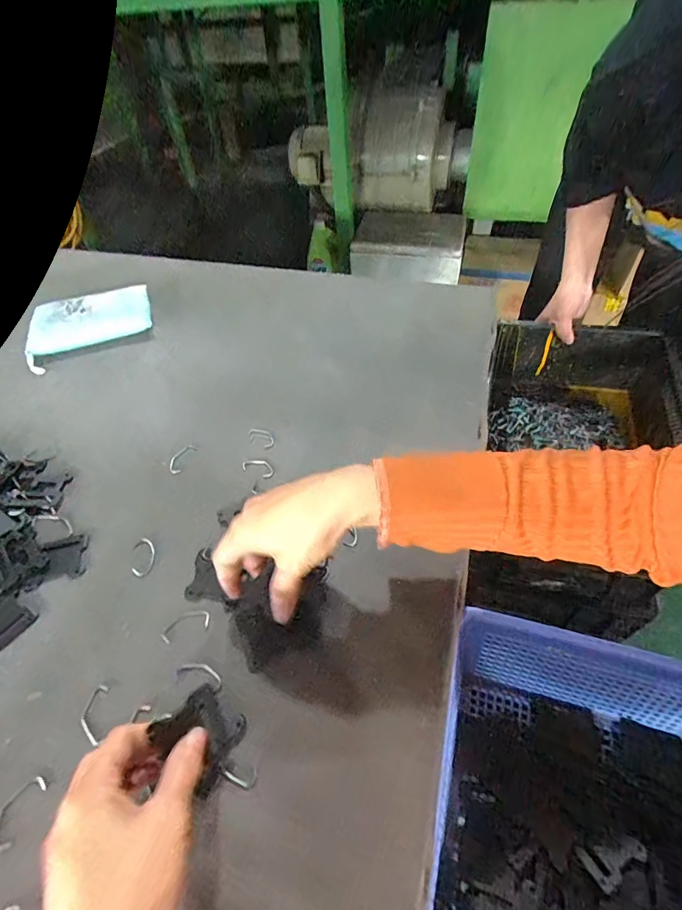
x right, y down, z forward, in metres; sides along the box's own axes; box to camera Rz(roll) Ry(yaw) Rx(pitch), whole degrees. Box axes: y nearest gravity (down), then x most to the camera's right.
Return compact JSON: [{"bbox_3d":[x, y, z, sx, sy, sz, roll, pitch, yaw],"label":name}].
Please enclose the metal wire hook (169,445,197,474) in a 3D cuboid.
[{"bbox_3d":[-0.169,0.003,0.461,0.019,0.004,0.037,14,52,18],"label":"metal wire hook"}]

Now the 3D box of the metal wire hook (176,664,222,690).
[{"bbox_3d":[-0.104,0.162,0.324,0.037,0.004,0.012,12,51,16],"label":"metal wire hook"}]

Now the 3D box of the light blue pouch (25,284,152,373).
[{"bbox_3d":[-0.357,-0.189,0.624,0.165,0.029,0.120,-15,50,-9],"label":"light blue pouch"}]

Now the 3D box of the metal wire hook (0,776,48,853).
[{"bbox_3d":[-0.203,0.221,0.271,0.018,0.004,0.038,15,52,19],"label":"metal wire hook"}]

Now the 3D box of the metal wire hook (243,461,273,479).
[{"bbox_3d":[-0.085,0.012,0.448,0.036,0.004,0.018,19,53,21],"label":"metal wire hook"}]

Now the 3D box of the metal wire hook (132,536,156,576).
[{"bbox_3d":[-0.175,0.089,0.386,0.020,0.004,0.039,-17,49,-9],"label":"metal wire hook"}]

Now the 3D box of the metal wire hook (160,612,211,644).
[{"bbox_3d":[-0.124,0.136,0.347,0.039,0.004,0.018,-17,49,-8],"label":"metal wire hook"}]

